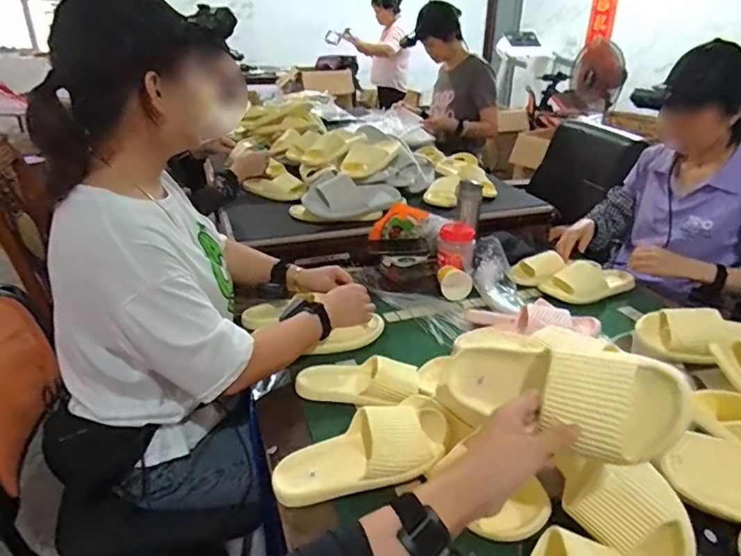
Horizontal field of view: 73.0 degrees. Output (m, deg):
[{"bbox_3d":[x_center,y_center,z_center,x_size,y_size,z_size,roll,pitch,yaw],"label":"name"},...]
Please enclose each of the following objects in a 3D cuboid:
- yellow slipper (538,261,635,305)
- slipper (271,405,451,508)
[{"bbox_3d":[0.527,0.011,1.206,0.219,0.060,0.107,-6,28,-14],"label":"yellow slipper"},{"bbox_3d":[-0.014,0.237,0.685,0.250,0.059,0.098,-20,30,-4],"label":"slipper"}]

